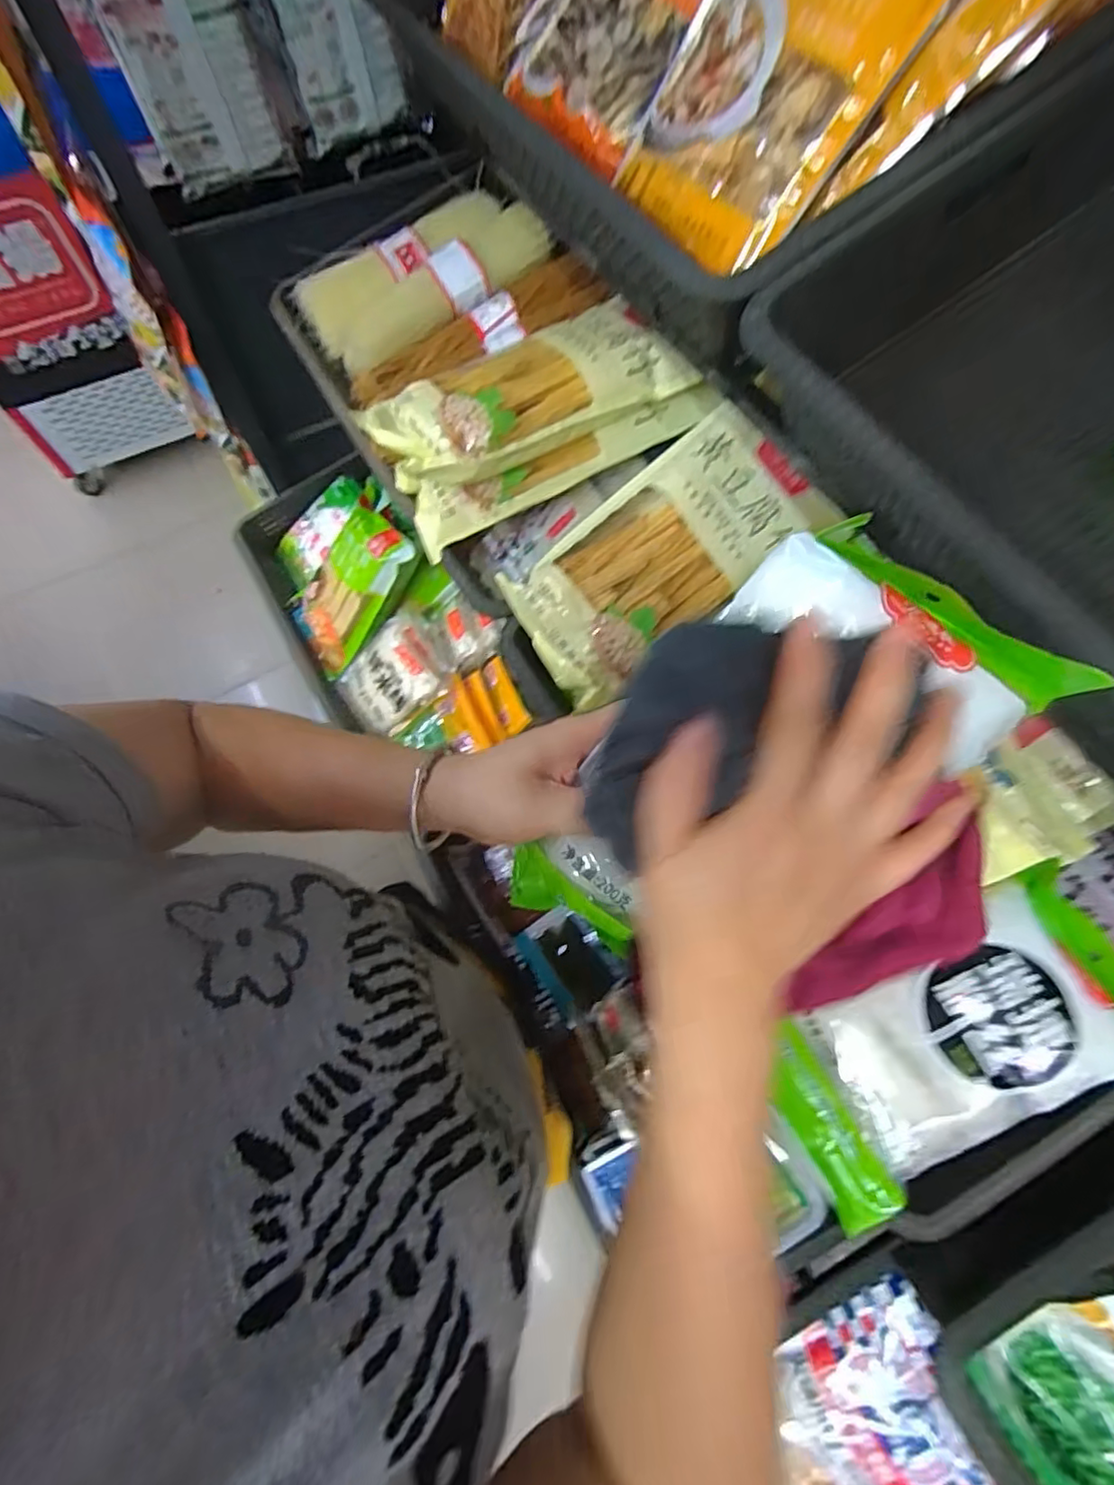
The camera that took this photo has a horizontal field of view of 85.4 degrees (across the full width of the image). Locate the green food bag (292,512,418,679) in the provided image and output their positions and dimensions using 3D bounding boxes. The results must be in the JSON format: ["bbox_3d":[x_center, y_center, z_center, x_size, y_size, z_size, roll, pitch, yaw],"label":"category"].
[{"bbox_3d":[-0.290,-0.213,0.845,0.035,0.246,0.128,-1,57,-49],"label":"green food bag"}]

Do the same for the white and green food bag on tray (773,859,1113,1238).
[{"bbox_3d":[0.279,0.213,0.419,0.256,0.034,0.135,-34,71,3],"label":"white and green food bag on tray"}]

